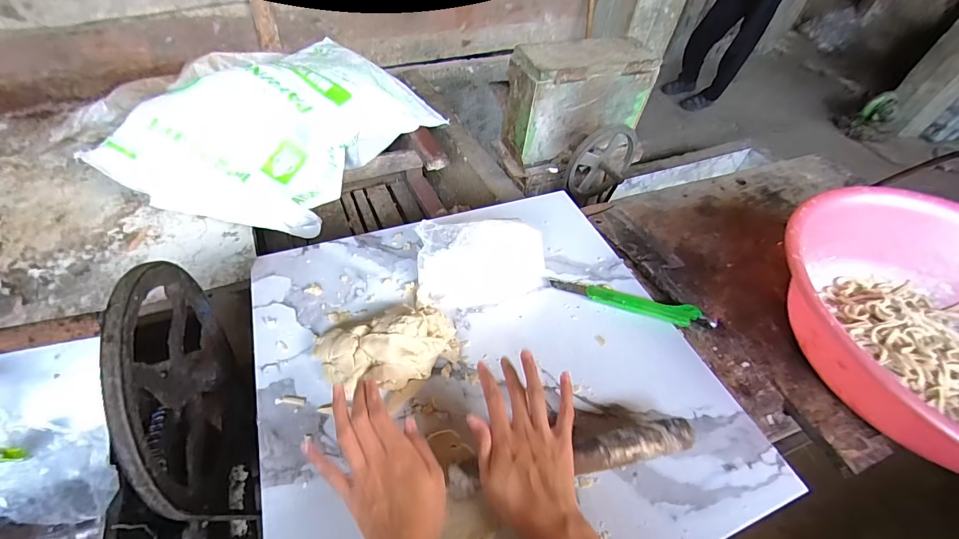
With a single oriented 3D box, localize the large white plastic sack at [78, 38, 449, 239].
[{"bbox_3d":[-0.422,-0.335,0.944,0.398,0.206,0.654,25,51,13],"label":"large white plastic sack"}]

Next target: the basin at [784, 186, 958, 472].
[{"bbox_3d":[0.546,0.082,0.462,0.393,0.119,0.380,4,49,-5],"label":"basin"}]

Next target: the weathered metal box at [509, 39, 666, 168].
[{"bbox_3d":[0.247,-0.426,1.013,0.348,0.227,0.134,-12,52,-18],"label":"weathered metal box"}]

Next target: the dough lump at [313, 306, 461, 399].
[{"bbox_3d":[-0.103,0.080,0.448,0.157,0.062,0.092,-10,51,-13],"label":"dough lump"}]

